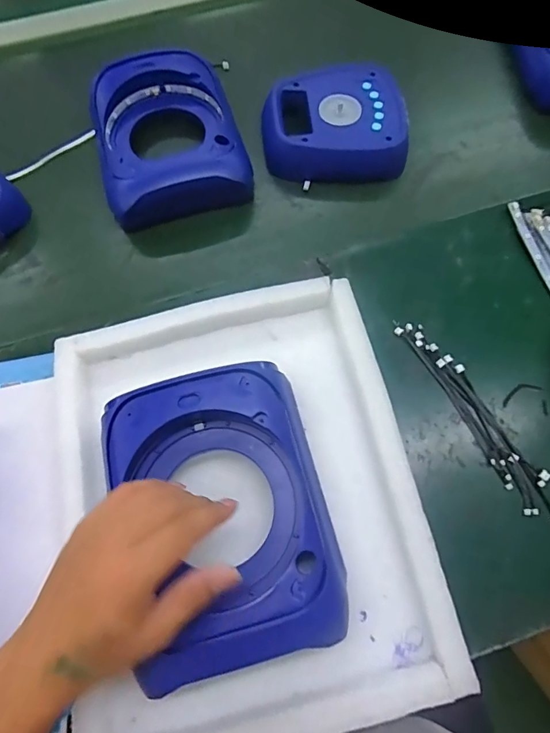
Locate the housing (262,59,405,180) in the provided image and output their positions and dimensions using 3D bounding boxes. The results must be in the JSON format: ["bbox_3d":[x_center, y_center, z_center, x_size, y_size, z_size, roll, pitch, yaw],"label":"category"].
[{"bbox_3d":[0.073,-0.320,0.575,0.178,0.045,0.177,-5,67,1],"label":"housing"}]

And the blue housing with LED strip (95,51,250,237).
[{"bbox_3d":[-0.133,-0.286,0.557,0.170,0.063,0.224,-18,68,-4],"label":"blue housing with LED strip"}]

